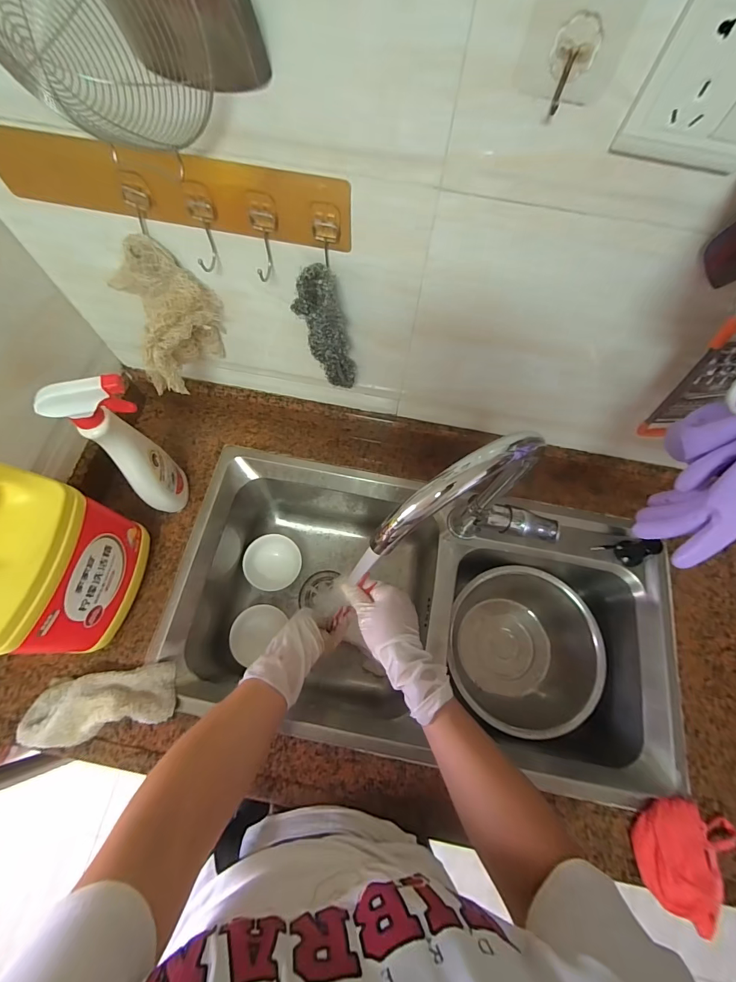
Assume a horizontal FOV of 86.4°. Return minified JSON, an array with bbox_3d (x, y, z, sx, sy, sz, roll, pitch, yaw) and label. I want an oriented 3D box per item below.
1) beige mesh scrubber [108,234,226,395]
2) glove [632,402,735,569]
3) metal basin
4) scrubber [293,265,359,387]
[{"bbox_3d":[-0.233,-0.199,0.466,0.052,0.169,0.118,41,72,13],"label":"beige mesh scrubber"},{"bbox_3d":[0.299,-0.011,0.340,0.089,0.166,0.097,-37,75,-15],"label":"glove"},{"bbox_3d":[0.261,0.275,0.697,0.249,0.111,0.255,1,69,-2],"label":"metal basin"},{"bbox_3d":[-0.049,-0.184,0.463,0.062,0.169,0.037,-11,69,-7],"label":"scrubber"}]

